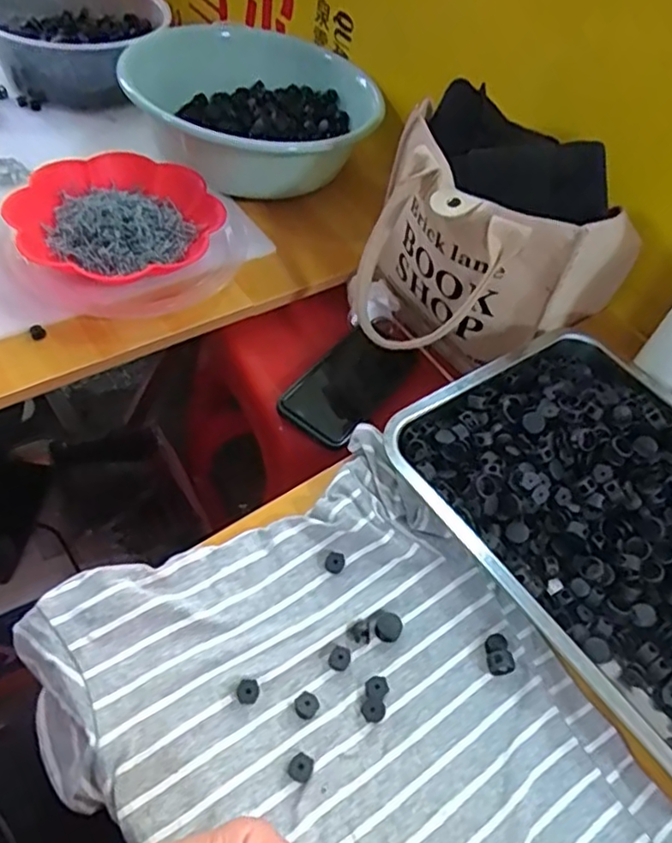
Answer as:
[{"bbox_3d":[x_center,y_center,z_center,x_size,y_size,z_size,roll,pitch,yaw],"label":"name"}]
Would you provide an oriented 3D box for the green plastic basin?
[{"bbox_3d":[-0.103,-0.385,0.790,0.269,0.099,0.269,3,53,-3],"label":"green plastic basin"}]

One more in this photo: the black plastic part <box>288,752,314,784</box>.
[{"bbox_3d":[-0.020,0.197,0.364,0.014,0.008,0.014,5,52,-7],"label":"black plastic part"}]

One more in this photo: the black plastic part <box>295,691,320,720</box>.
[{"bbox_3d":[-0.018,0.171,0.386,0.014,0.008,0.014,5,52,-7],"label":"black plastic part"}]

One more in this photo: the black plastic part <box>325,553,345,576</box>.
[{"bbox_3d":[0.000,0.097,0.445,0.013,0.008,0.015,13,52,-1],"label":"black plastic part"}]

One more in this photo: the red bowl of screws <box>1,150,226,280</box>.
[{"bbox_3d":[-0.225,-0.202,0.666,0.201,0.050,0.181,17,52,3],"label":"red bowl of screws"}]

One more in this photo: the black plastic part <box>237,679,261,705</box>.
[{"bbox_3d":[-0.053,0.162,0.386,0.013,0.007,0.013,5,52,-7],"label":"black plastic part"}]

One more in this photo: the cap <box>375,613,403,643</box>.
[{"bbox_3d":[0.035,0.134,0.419,0.018,0.007,0.017,5,52,-7],"label":"cap"}]

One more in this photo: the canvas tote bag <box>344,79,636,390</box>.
[{"bbox_3d":[0.126,-0.151,0.613,0.226,0.214,0.198,39,56,19],"label":"canvas tote bag"}]

